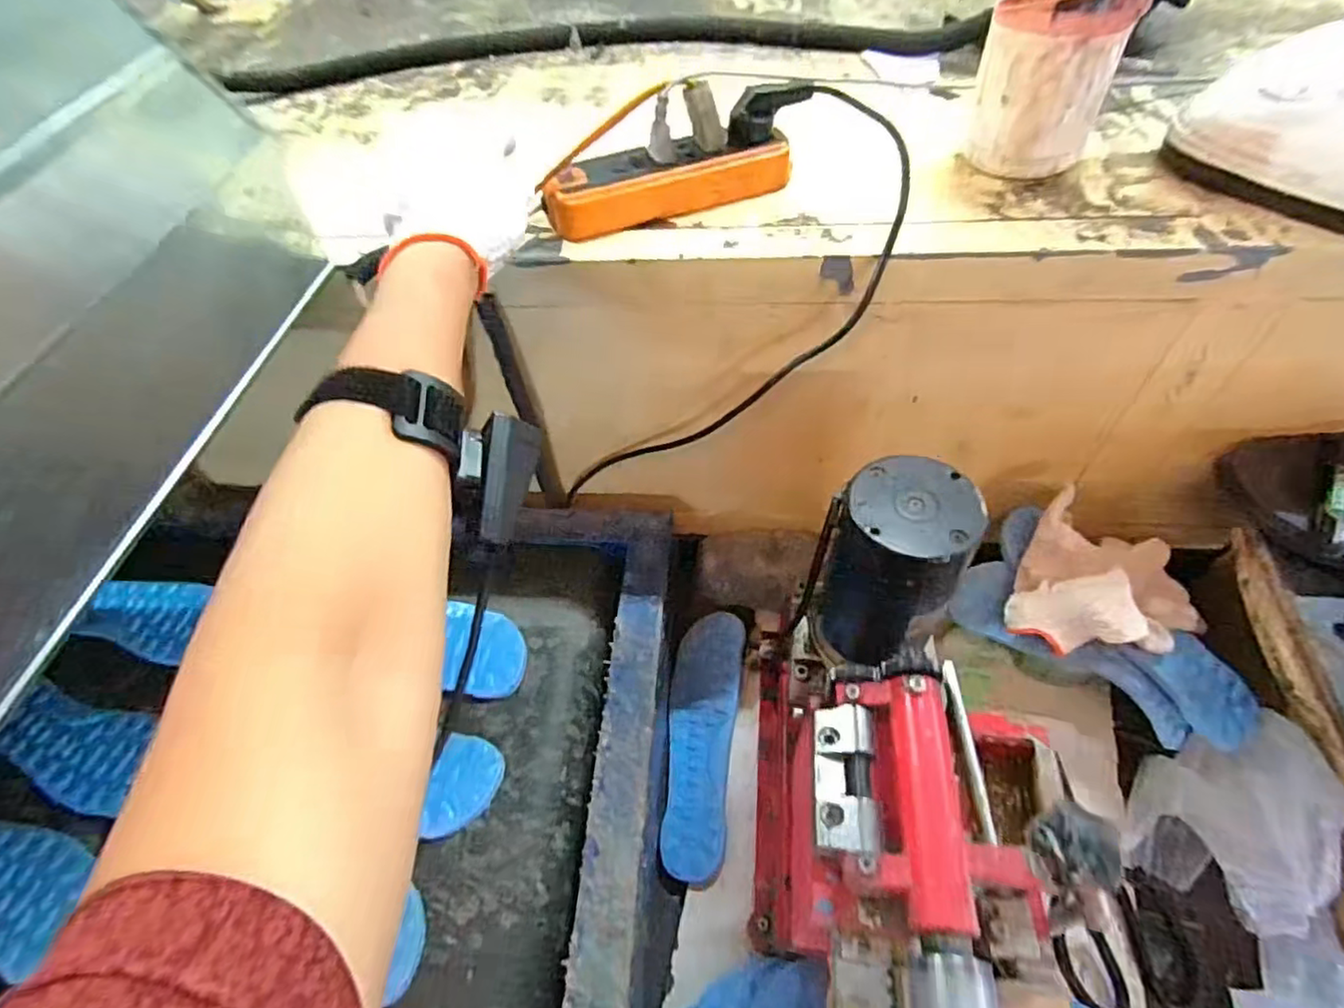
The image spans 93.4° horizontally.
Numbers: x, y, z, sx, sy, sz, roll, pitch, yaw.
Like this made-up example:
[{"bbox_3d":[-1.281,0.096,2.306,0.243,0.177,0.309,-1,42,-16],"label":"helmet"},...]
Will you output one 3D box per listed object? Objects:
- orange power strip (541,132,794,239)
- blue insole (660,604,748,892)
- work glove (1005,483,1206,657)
[{"bbox_3d":[-0.004,-0.245,0.484,0.183,0.034,0.060,-19,55,-11],"label":"orange power strip"},{"bbox_3d":[0.026,0.223,0.615,0.072,0.013,0.241,-6,53,24],"label":"blue insole"},{"bbox_3d":[0.370,0.071,0.528,0.142,0.043,0.130,24,59,19],"label":"work glove"}]

